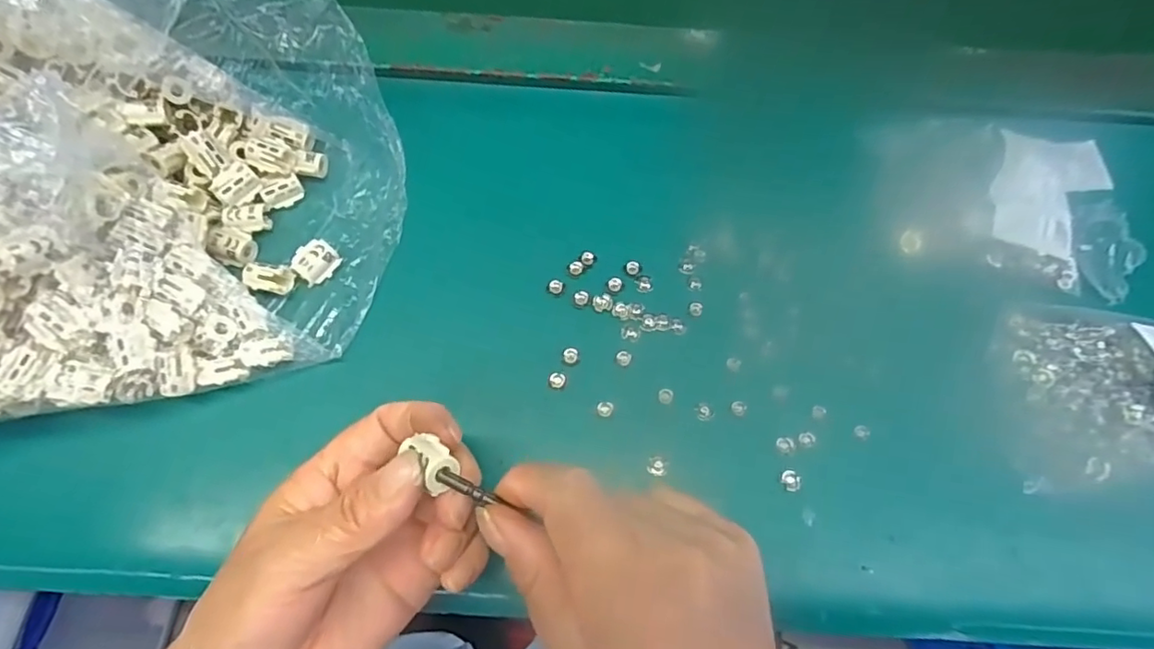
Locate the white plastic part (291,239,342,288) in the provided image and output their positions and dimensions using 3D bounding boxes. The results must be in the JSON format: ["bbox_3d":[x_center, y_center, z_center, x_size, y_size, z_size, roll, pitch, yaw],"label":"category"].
[{"bbox_3d":[-0.139,-0.034,0.310,0.022,0.012,0.016,-41,75,-14],"label":"white plastic part"}]

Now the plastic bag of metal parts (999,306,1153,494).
[{"bbox_3d":[0.264,0.028,0.283,0.109,0.031,0.087,-9,70,-4],"label":"plastic bag of metal parts"}]

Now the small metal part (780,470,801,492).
[{"bbox_3d":[0.104,0.075,0.279,0.010,0.004,0.009,42,75,13],"label":"small metal part"}]

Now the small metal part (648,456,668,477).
[{"bbox_3d":[0.039,0.069,0.283,0.010,0.004,0.010,0,70,-1],"label":"small metal part"}]

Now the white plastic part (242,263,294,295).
[{"bbox_3d":[-0.161,-0.023,0.303,0.021,0.011,0.013,8,70,2],"label":"white plastic part"}]

